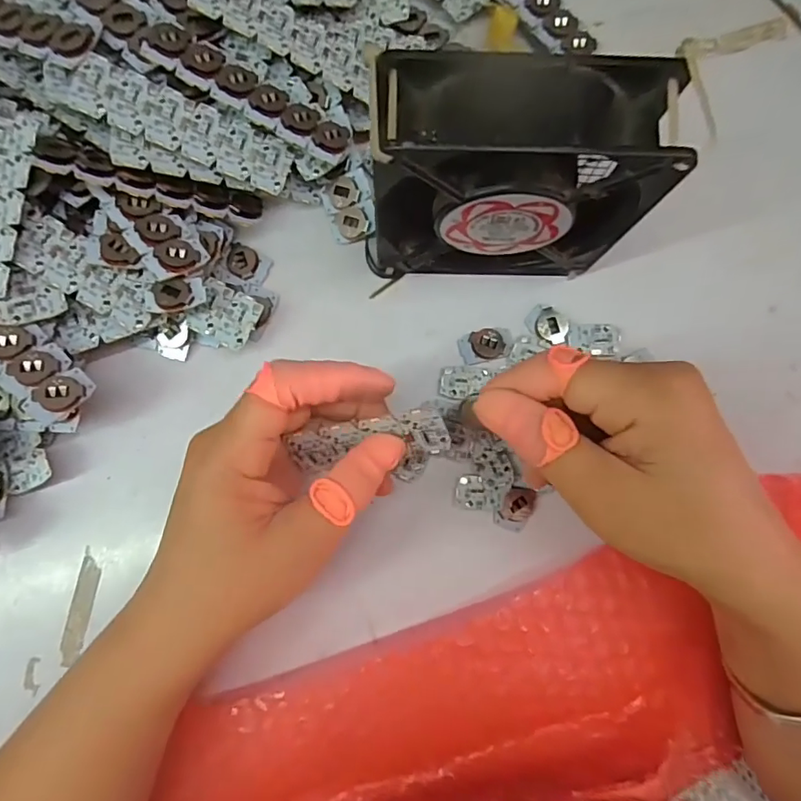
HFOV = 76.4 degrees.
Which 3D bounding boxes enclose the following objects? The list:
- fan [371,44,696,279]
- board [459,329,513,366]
[{"bbox_3d":[0.048,-0.099,0.239,0.119,0.118,0.043,2,82,-1],"label":"fan"},{"bbox_3d":[0.049,-0.031,0.288,0.030,0.005,0.018,-12,83,-3],"label":"board"}]

